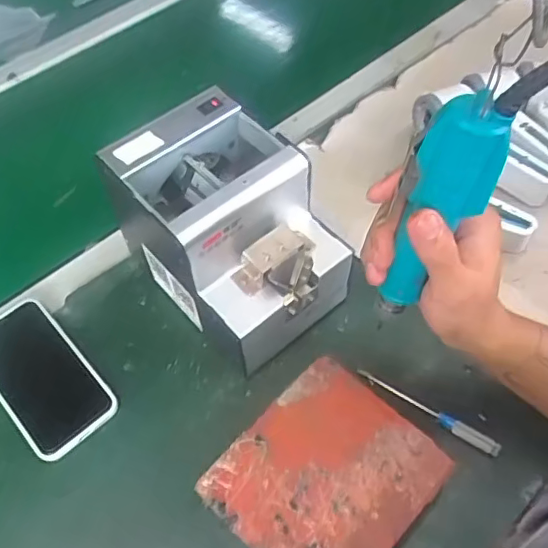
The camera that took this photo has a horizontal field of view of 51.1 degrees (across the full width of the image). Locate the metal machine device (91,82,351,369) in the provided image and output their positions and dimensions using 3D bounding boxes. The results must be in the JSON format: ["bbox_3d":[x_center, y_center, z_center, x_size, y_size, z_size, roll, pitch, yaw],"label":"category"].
[{"bbox_3d":[-0.033,-0.035,0.489,0.126,0.145,0.169,-38,62,-20],"label":"metal machine device"}]

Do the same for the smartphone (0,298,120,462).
[{"bbox_3d":[-0.203,0.087,0.499,0.075,0.016,0.147,-38,63,-20],"label":"smartphone"}]

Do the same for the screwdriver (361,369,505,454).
[{"bbox_3d":[0.126,0.111,0.474,0.124,0.012,0.012,31,63,21],"label":"screwdriver"}]

